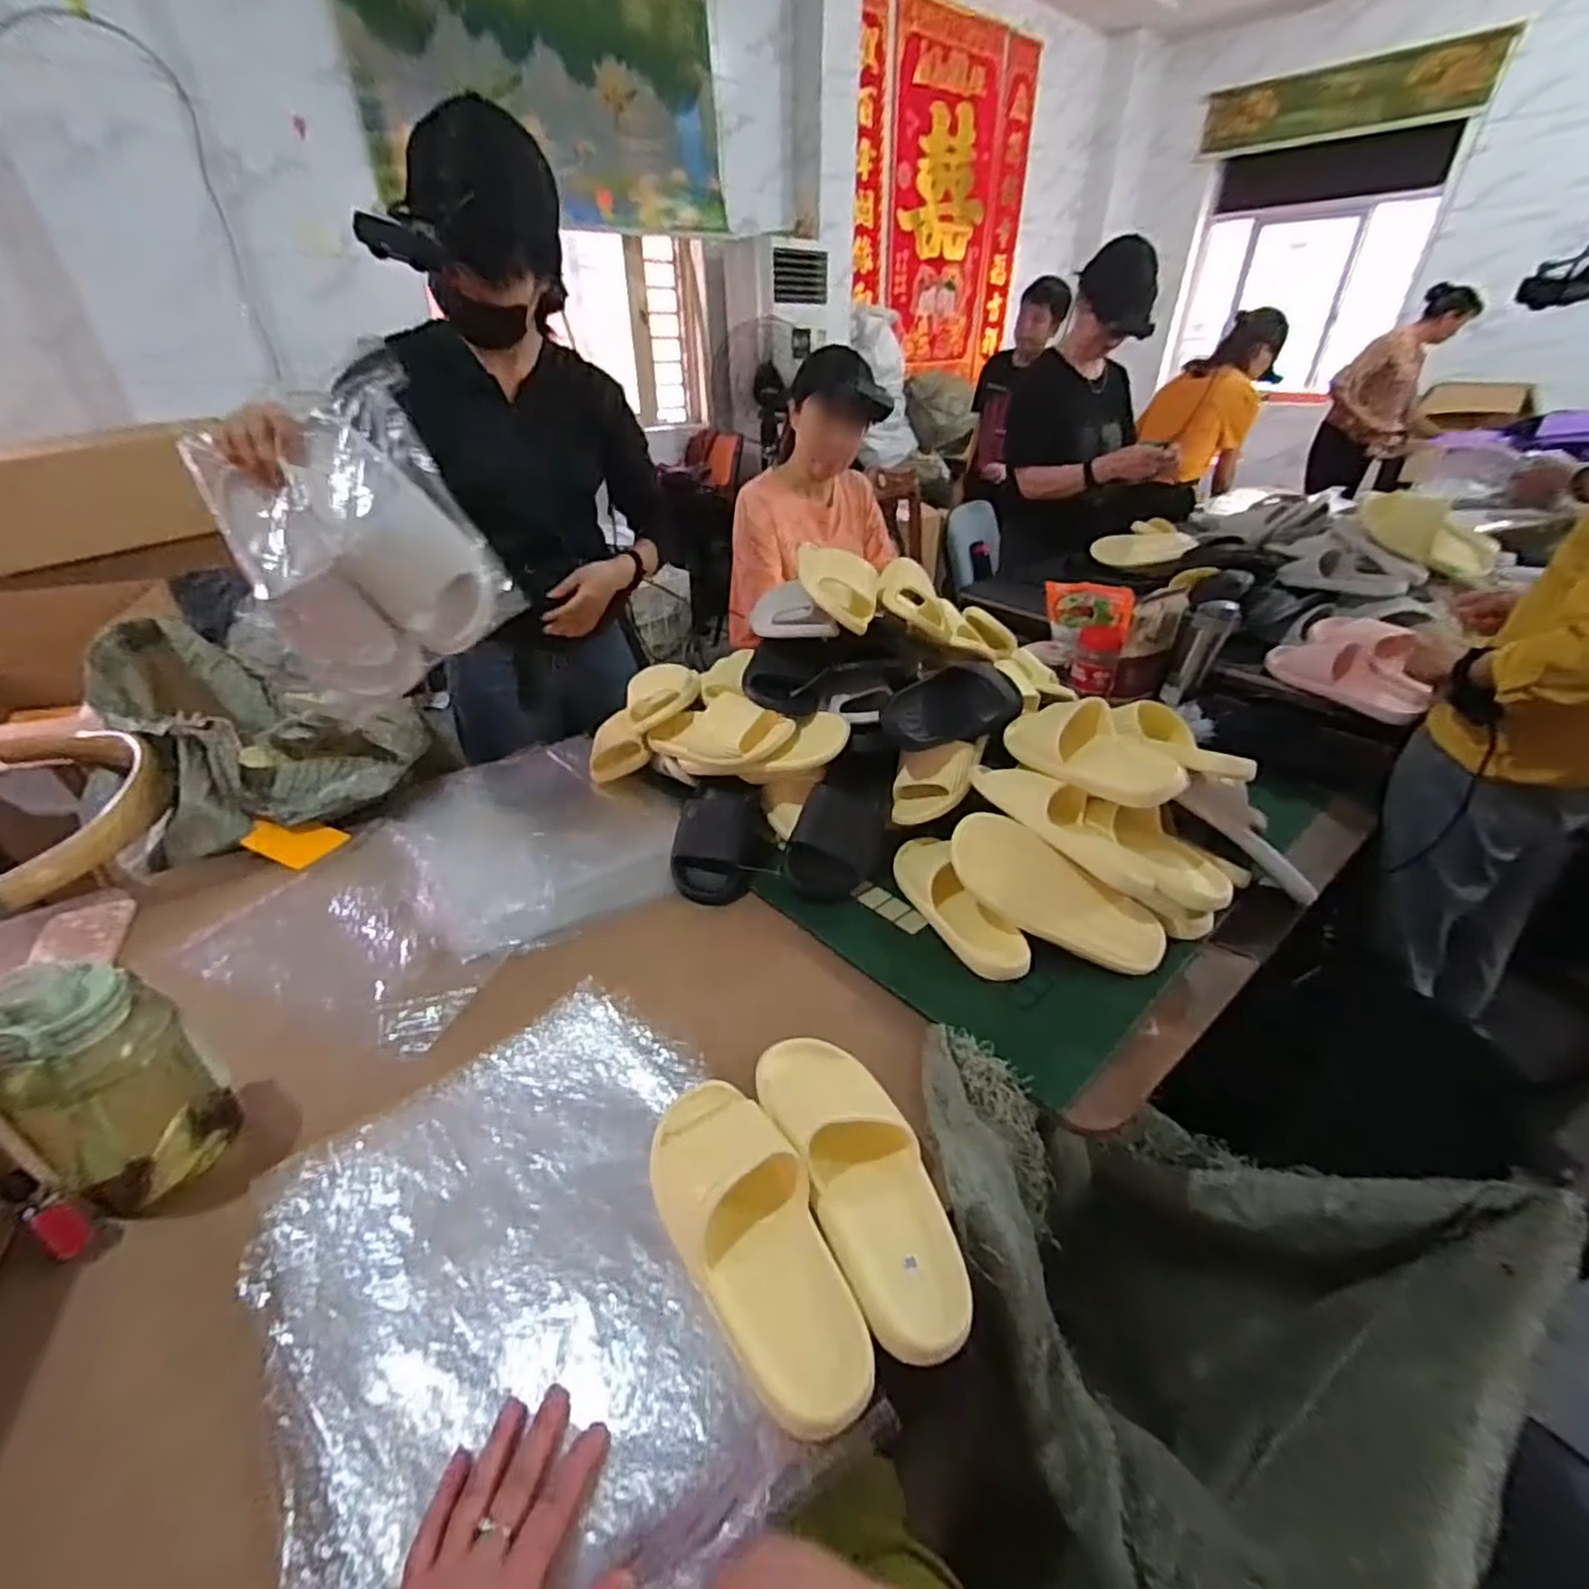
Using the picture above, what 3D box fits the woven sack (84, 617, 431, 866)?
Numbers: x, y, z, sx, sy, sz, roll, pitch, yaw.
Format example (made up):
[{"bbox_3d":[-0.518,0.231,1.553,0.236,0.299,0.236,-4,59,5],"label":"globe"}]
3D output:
[{"bbox_3d":[-0.911,-0.136,1.162,0.622,0.181,0.352,26,41,35],"label":"woven sack"}]

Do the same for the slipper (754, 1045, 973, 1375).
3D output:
[{"bbox_3d":[0.055,0.313,0.578,0.096,0.073,0.257,-14,36,-21],"label":"slipper"}]

